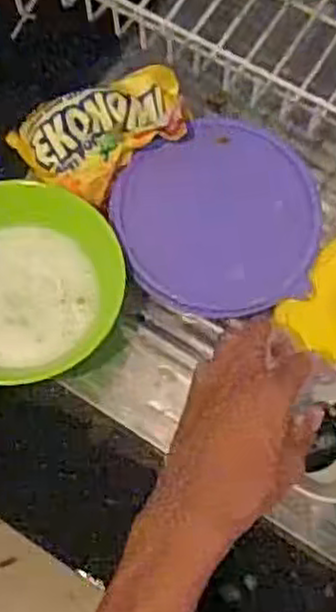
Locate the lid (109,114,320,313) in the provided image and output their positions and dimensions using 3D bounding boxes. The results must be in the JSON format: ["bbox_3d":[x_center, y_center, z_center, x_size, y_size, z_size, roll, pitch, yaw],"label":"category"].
[{"bbox_3d":[0.039,-0.065,0.582,0.148,0.010,0.144,0,89,-1],"label":"lid"}]

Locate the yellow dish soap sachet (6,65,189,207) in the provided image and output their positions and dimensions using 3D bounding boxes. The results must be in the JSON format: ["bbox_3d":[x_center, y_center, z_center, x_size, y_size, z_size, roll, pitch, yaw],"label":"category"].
[{"bbox_3d":[-0.044,-0.138,0.599,0.144,0.048,0.114,-33,49,-2],"label":"yellow dish soap sachet"}]

